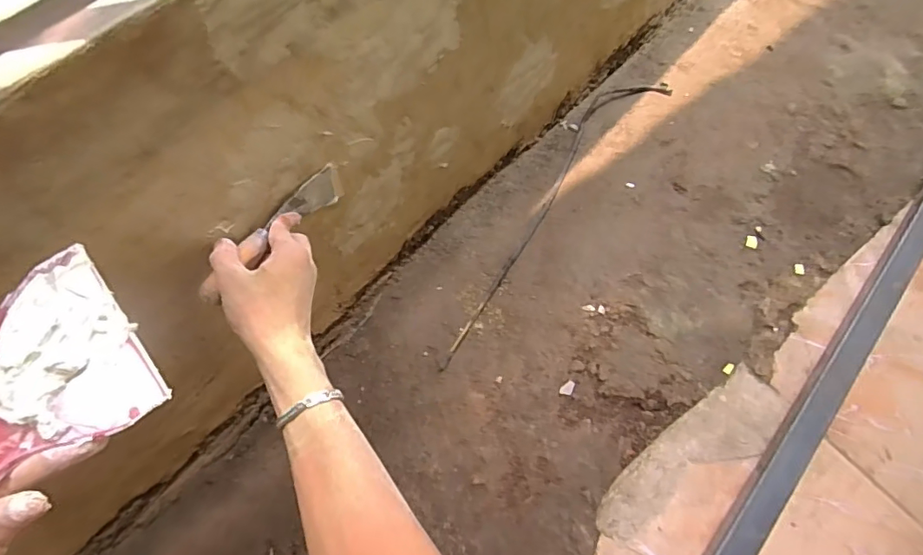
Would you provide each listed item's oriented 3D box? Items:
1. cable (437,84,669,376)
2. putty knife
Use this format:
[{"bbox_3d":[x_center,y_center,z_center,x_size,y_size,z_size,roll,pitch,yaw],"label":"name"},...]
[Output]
[{"bbox_3d":[0.140,-0.136,0.810,0.103,0.008,0.661,34,68,19],"label":"cable"},{"bbox_3d":[-0.178,-0.044,0.479,0.022,0.050,0.187,22,52,15],"label":"putty knife"}]

